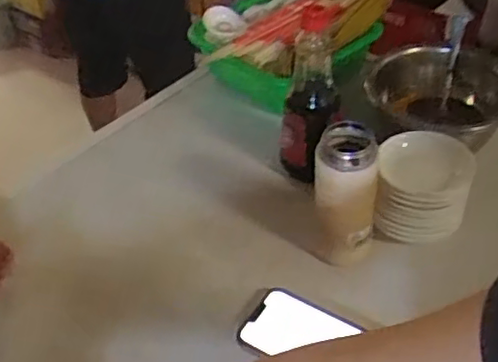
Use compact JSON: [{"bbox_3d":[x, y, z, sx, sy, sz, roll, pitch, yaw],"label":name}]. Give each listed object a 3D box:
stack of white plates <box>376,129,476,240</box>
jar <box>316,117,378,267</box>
[{"bbox_3d":[0.182,0.007,0.695,0.098,0.083,0.092,13,46,17],"label":"stack of white plates"},{"bbox_3d":[0.093,0.017,0.654,0.055,0.144,0.059,0,43,4],"label":"jar"}]

